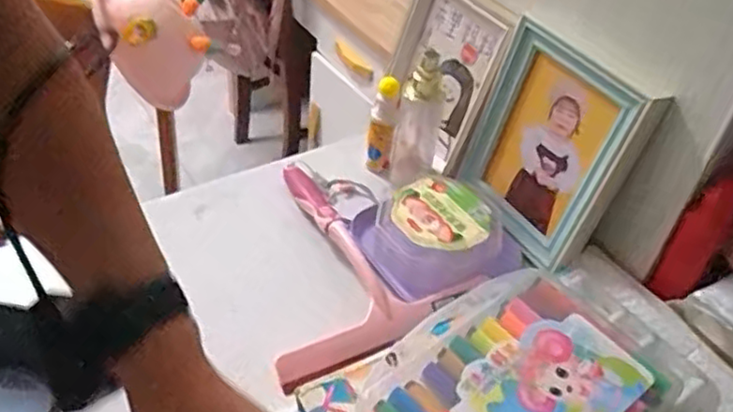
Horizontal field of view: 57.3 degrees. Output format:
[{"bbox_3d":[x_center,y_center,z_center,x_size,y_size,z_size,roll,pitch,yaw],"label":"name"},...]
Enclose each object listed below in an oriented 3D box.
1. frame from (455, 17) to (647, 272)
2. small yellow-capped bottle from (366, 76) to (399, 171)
[{"bbox_3d":[0.166,-0.063,0.655,0.022,0.192,0.155,-13,47,-31],"label":"frame"},{"bbox_3d":[0.017,-0.089,0.726,0.026,0.108,0.023,4,42,-3],"label":"small yellow-capped bottle"}]

